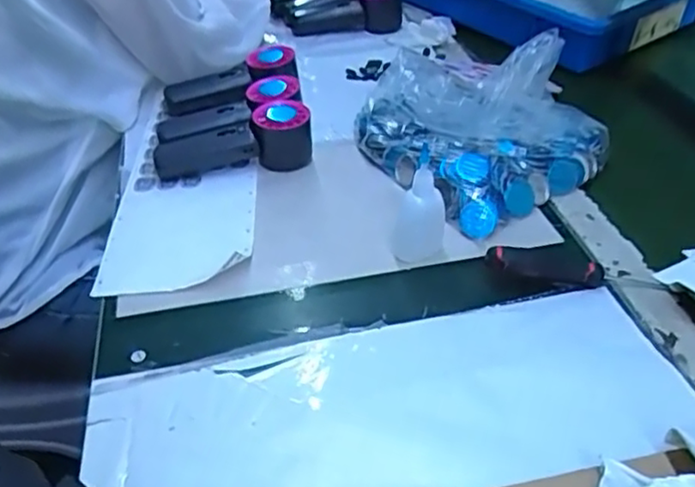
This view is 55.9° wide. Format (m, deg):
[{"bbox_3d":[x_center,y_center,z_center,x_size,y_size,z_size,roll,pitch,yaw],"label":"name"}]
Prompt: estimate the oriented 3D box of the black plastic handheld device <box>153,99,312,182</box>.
[{"bbox_3d":[-0.115,-0.102,0.661,0.154,0.054,0.045,-11,39,-9],"label":"black plastic handheld device"}]

